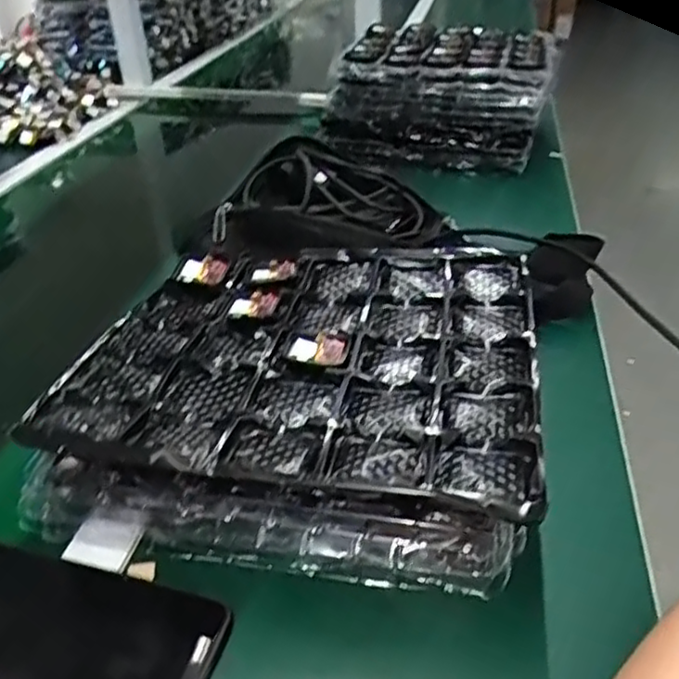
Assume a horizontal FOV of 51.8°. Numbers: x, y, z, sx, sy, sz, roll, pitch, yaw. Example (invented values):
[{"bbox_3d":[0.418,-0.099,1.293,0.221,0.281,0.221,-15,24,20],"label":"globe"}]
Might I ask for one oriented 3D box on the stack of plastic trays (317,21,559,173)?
[{"bbox_3d":[0.149,-0.363,1.029,0.304,0.133,0.248,7,34,15],"label":"stack of plastic trays"}]

